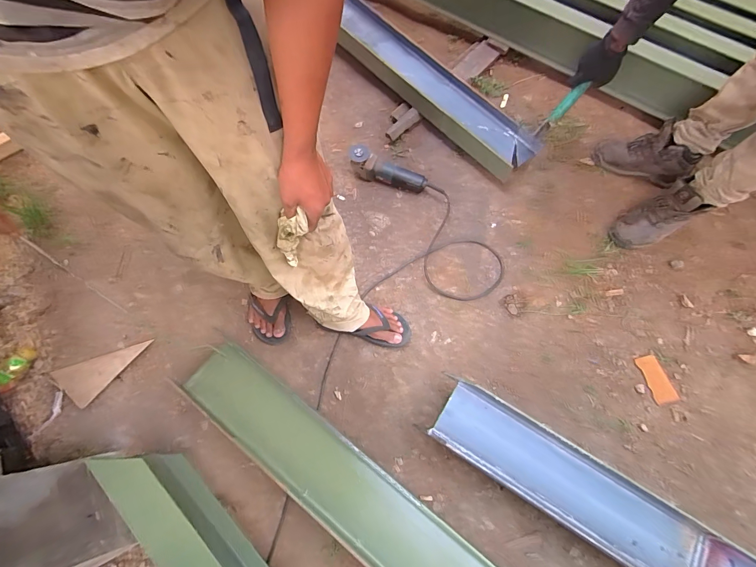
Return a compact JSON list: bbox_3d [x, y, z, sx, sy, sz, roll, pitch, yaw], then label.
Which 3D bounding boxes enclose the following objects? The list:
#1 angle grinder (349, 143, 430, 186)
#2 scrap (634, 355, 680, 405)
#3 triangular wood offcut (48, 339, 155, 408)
[{"bbox_3d":[0.032,-0.369,1.176,0.267,0.094,0.077,23,70,7],"label":"angle grinder"},{"bbox_3d":[0.746,0.257,0.958,0.066,0.014,0.126,-16,70,-7],"label":"scrap"},{"bbox_3d":[-0.743,0.248,0.958,0.244,0.014,0.120,-18,64,-9],"label":"triangular wood offcut"}]

